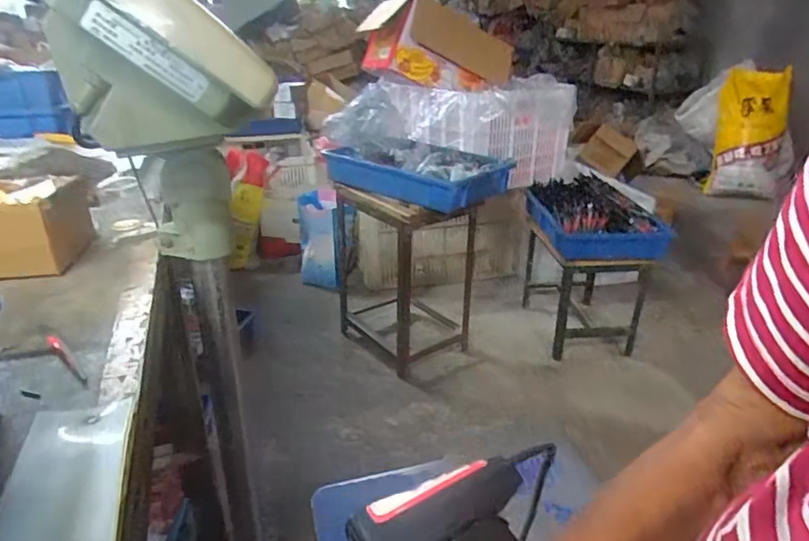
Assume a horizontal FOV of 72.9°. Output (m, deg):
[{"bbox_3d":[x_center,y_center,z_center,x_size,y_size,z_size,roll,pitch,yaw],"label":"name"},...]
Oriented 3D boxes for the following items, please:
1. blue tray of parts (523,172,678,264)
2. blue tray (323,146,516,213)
[{"bbox_3d":[0.513,-0.148,1.510,0.319,0.132,0.307,-4,24,-7],"label":"blue tray of parts"},{"bbox_3d":[0.042,-0.260,1.413,0.395,0.095,0.303,19,30,36],"label":"blue tray"}]

